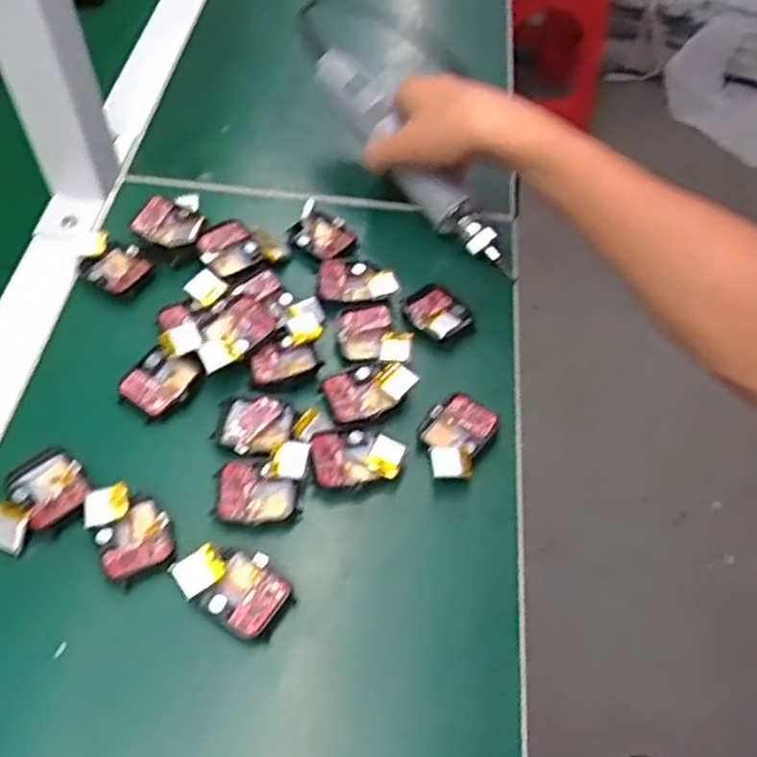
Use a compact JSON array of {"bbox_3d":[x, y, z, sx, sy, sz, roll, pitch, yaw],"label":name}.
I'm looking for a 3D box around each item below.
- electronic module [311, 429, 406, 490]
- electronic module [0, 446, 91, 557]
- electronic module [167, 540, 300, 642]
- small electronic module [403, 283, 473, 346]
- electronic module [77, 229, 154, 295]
[{"bbox_3d":[-0.012,0.043,0.407,0.050,0.009,0.034,-4,54,-7],"label":"electronic module"},{"bbox_3d":[-0.184,0.064,0.386,0.053,0.017,0.042,-33,62,-24],"label":"electronic module"},{"bbox_3d":[-0.072,0.104,0.364,0.054,0.018,0.036,28,57,16],"label":"electronic module"},{"bbox_3d":[0.040,-0.043,0.484,0.037,0.008,0.045,-34,63,-25],"label":"small electronic module"},{"bbox_3d":[-0.180,-0.079,0.487,0.053,0.010,0.037,28,57,16],"label":"electronic module"}]

